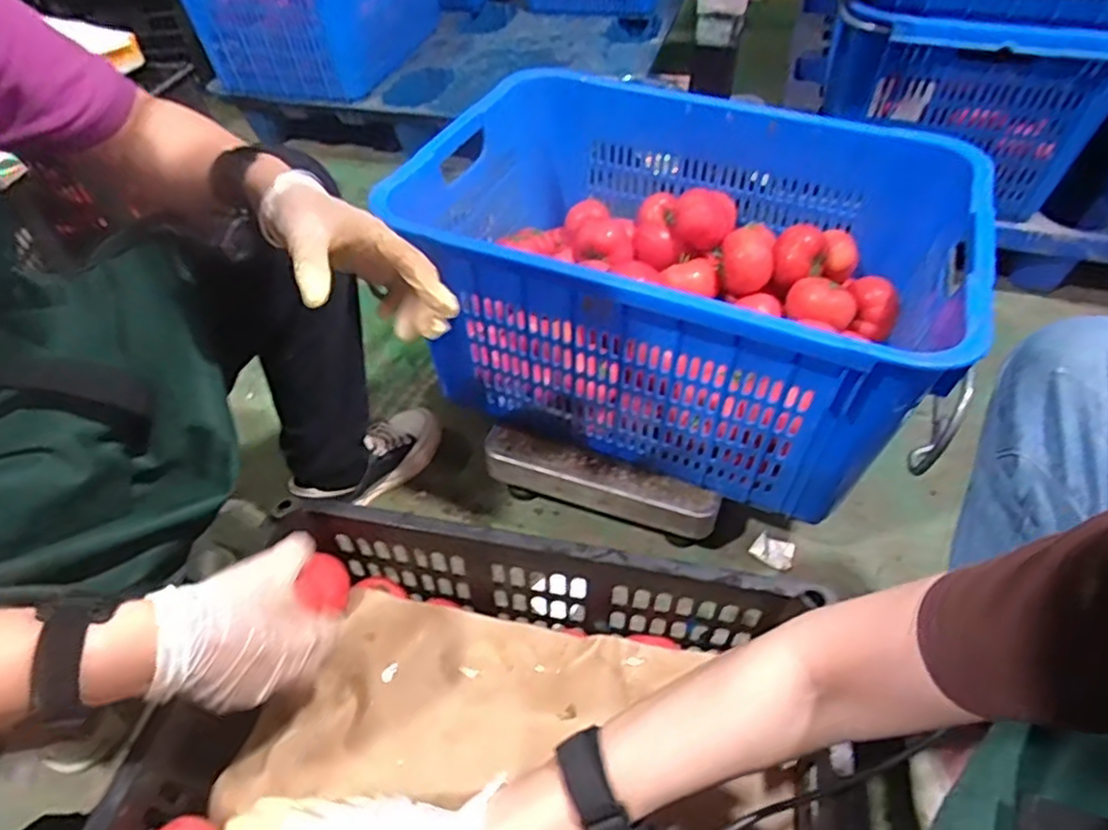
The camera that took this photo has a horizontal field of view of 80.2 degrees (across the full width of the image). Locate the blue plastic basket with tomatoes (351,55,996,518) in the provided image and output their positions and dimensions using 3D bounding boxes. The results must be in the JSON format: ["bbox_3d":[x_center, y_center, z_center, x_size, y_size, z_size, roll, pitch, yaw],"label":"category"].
[{"bbox_3d":[0.139,-0.168,0.856,0.638,0.307,0.419,19,51,18],"label":"blue plastic basket with tomatoes"}]

